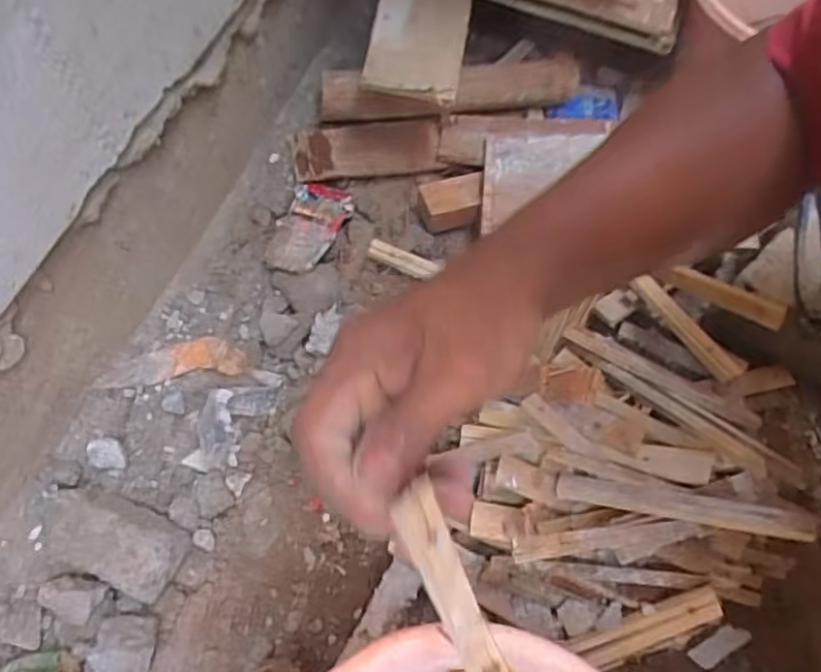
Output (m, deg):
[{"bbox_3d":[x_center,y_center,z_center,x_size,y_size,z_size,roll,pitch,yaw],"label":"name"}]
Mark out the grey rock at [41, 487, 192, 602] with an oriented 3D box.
[{"bbox_3d":[-0.273,0.189,0.573,0.122,0.053,0.078,19,67,7],"label":"grey rock"}]

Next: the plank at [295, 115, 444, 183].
[{"bbox_3d":[-0.053,-0.242,0.806,0.189,0.029,0.075,-10,67,-6],"label":"plank"}]

